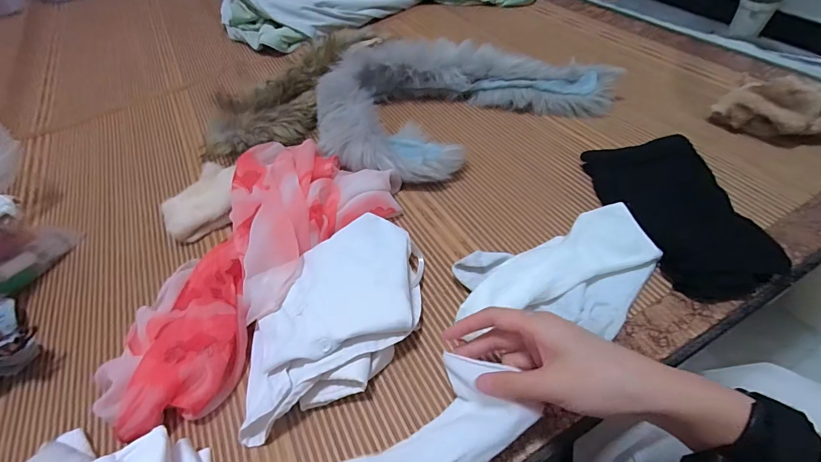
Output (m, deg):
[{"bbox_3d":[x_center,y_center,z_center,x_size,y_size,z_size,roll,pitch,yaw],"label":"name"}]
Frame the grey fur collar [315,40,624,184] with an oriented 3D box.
[{"bbox_3d":[0.086,-0.199,0.577,0.457,0.069,0.280,-9,50,0],"label":"grey fur collar"}]

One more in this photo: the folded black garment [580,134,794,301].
[{"bbox_3d":[0.312,-0.029,0.443,0.136,0.024,0.231,-7,50,2],"label":"folded black garment"}]

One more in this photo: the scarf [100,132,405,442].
[{"bbox_3d":[-0.202,0.017,0.447,0.228,0.051,0.384,27,59,26],"label":"scarf"}]

